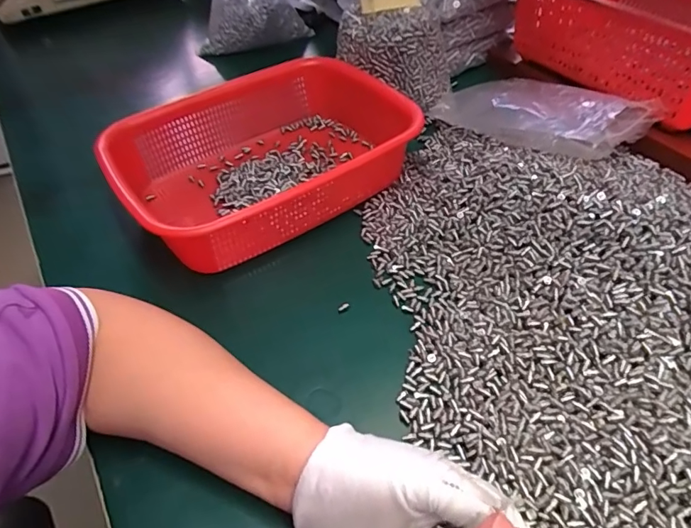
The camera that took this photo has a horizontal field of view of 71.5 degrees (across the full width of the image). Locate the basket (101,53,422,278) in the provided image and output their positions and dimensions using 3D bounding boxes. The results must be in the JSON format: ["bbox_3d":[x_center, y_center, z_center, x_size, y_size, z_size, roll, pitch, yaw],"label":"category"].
[{"bbox_3d":[-0.075,-0.108,0.484,0.282,0.073,0.202,-29,53,-20],"label":"basket"}]

